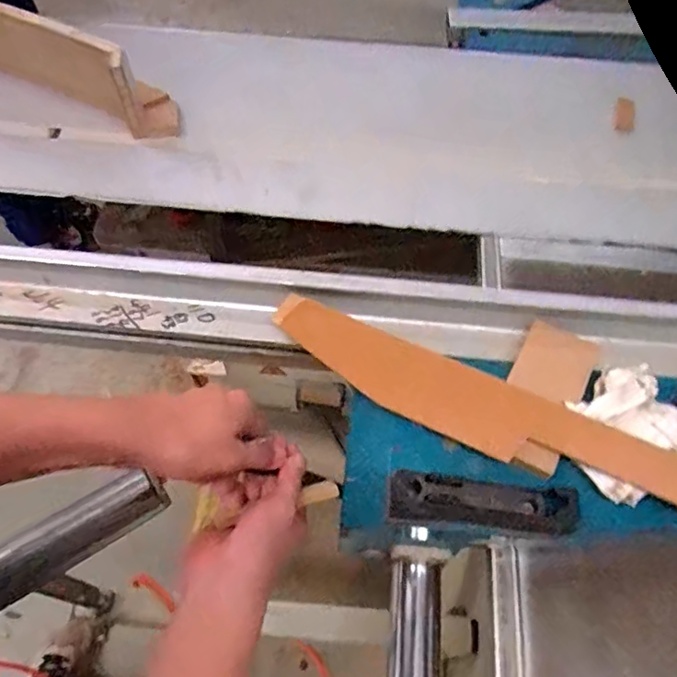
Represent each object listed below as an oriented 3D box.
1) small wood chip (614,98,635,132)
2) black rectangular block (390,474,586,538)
[{"bbox_3d":[0.391,-0.305,0.781,0.025,0.004,0.059,14,68,5],"label":"small wood chip"},{"bbox_3d":[0.115,0.128,0.433,0.152,0.046,0.025,4,58,1],"label":"black rectangular block"}]

